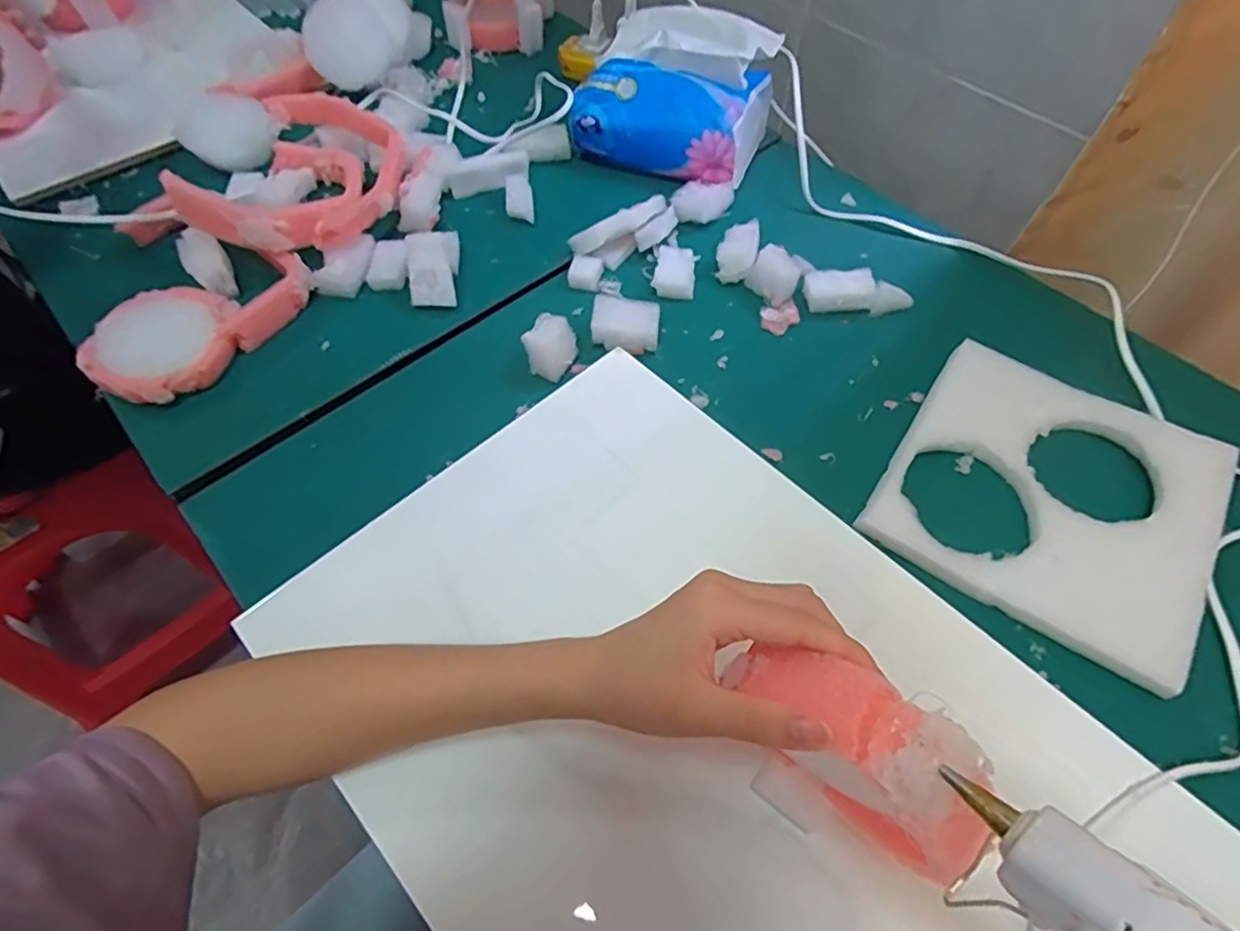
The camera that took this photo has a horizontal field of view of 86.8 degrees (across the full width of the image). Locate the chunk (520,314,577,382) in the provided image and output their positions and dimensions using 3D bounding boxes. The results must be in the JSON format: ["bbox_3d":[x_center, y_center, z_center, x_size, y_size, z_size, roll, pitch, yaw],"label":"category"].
[{"bbox_3d":[-0.049,-0.085,0.460,0.027,0.032,0.033,35,65,21],"label":"chunk"}]

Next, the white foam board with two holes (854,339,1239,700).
[{"bbox_3d":[0.269,0.014,0.408,0.177,0.010,0.182,31,63,19],"label":"white foam board with two holes"}]

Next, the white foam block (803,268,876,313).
[{"bbox_3d":[0.168,-0.134,0.504,0.050,0.017,0.030,-1,58,1],"label":"white foam block"}]

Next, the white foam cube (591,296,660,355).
[{"bbox_3d":[0.004,-0.102,0.475,0.046,0.025,0.029,4,58,4],"label":"white foam cube"}]

